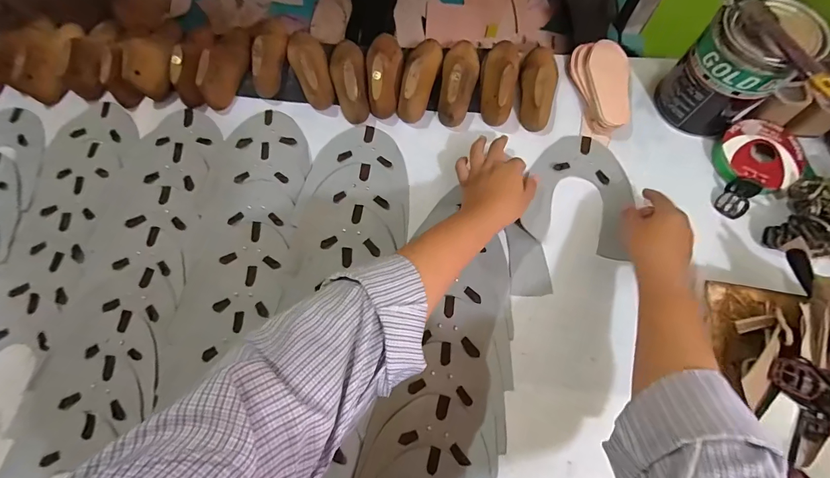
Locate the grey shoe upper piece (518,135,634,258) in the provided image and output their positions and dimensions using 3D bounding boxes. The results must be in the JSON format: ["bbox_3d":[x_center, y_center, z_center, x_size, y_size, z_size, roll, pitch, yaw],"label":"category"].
[{"bbox_3d":[0.216,-0.062,0.482,0.127,0.006,0.158,13,74,6],"label":"grey shoe upper piece"}]

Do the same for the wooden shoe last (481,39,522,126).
[{"bbox_3d":[0.120,-0.229,0.511,0.051,0.053,0.146,10,74,5],"label":"wooden shoe last"}]

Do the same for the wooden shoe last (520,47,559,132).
[{"bbox_3d":[0.172,-0.220,0.507,0.054,0.047,0.138,16,74,7],"label":"wooden shoe last"}]

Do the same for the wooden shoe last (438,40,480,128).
[{"bbox_3d":[0.064,-0.228,0.514,0.049,0.056,0.134,6,74,4],"label":"wooden shoe last"}]

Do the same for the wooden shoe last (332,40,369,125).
[{"bbox_3d":[-0.097,-0.233,0.522,0.049,0.052,0.131,-8,73,0],"label":"wooden shoe last"}]

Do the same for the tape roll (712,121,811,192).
[{"bbox_3d":[0.445,-0.106,0.475,0.098,0.025,0.094,-1,73,2],"label":"tape roll"}]

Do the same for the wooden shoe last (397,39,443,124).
[{"bbox_3d":[0.006,-0.231,0.515,0.047,0.060,0.132,12,74,6],"label":"wooden shoe last"}]

